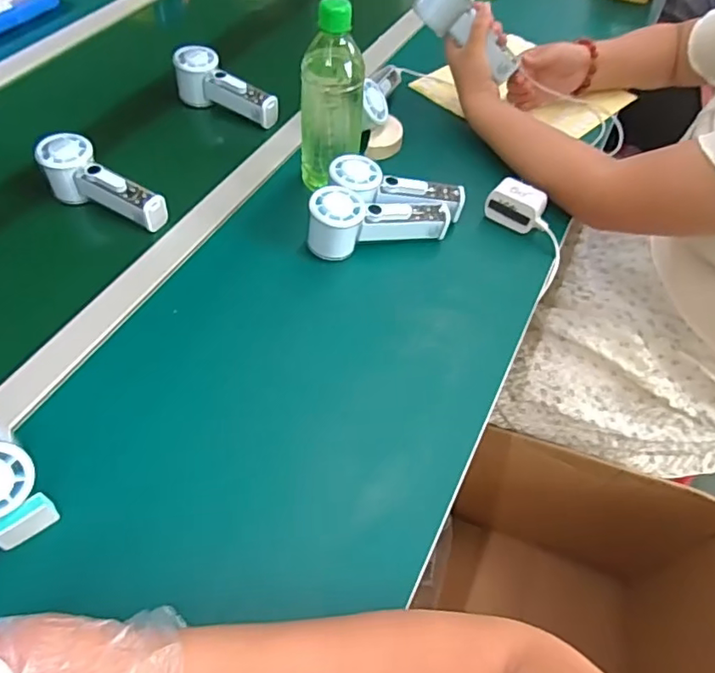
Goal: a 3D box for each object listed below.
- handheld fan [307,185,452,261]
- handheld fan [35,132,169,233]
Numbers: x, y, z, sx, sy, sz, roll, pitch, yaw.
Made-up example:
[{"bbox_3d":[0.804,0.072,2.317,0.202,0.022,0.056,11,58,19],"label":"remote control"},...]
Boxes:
[{"bbox_3d":[0.023,-0.130,0.602,0.154,0.058,0.050,-13,55,-12],"label":"handheld fan"},{"bbox_3d":[-0.286,-0.169,0.617,0.148,0.056,0.053,30,57,19],"label":"handheld fan"}]

